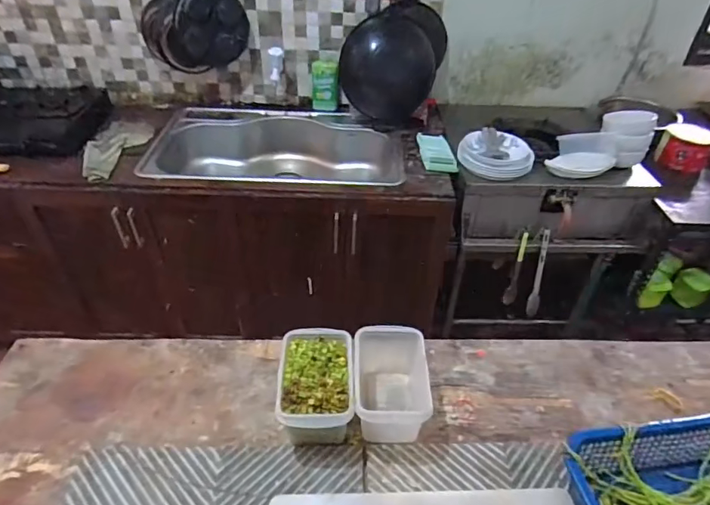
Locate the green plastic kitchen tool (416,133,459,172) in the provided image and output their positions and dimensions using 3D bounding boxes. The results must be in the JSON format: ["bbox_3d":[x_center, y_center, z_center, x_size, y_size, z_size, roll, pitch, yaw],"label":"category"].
[{"bbox_3d":[0.266,-0.336,1.538,0.105,0.030,0.247,0,40,-1],"label":"green plastic kitchen tool"}]

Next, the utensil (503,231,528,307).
[{"bbox_3d":[0.510,0.060,1.475,0.034,0.291,0.025,12,41,13],"label":"utensil"}]

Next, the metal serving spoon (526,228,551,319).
[{"bbox_3d":[0.567,0.067,1.442,0.032,0.281,0.029,7,18,7],"label":"metal serving spoon"}]

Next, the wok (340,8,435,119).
[{"bbox_3d":[0.113,-0.635,1.608,0.323,0.341,0.100,12,23,12],"label":"wok"}]

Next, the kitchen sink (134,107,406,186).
[{"bbox_3d":[-0.273,-0.323,1.671,0.823,0.206,0.498,-1,40,-2],"label":"kitchen sink"}]

